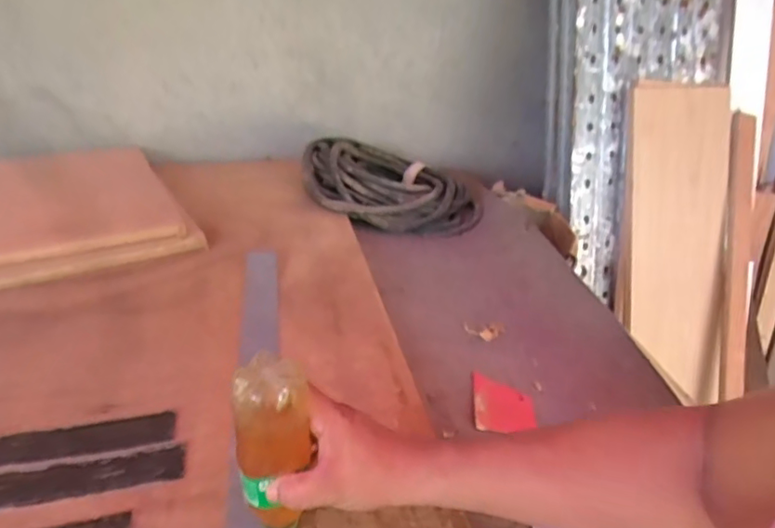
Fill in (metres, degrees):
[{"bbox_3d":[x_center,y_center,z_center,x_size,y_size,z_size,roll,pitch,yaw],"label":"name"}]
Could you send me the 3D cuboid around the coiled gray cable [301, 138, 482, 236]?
[{"bbox_3d":[0.014,-0.183,1.237,0.379,0.084,0.296,6,29,2],"label":"coiled gray cable"}]

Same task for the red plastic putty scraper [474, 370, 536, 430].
[{"bbox_3d":[0.151,0.185,0.755,0.086,0.005,0.101,19,28,-6],"label":"red plastic putty scraper"}]

